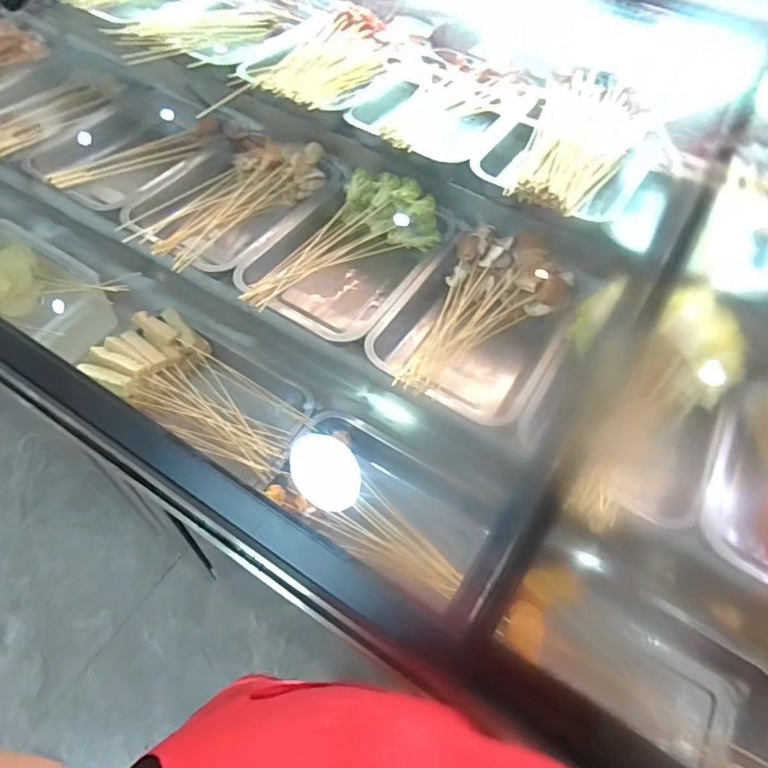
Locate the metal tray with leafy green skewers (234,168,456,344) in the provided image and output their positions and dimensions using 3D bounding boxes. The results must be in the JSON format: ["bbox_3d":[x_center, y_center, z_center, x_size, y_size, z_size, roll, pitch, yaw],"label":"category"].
[{"bbox_3d":[-0.058,-0.176,0.765,0.227,0.149,0.293,26,58,12],"label":"metal tray with leafy green skewers"}]

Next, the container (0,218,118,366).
[{"bbox_3d":[-0.536,-0.142,0.798,0.270,0.083,0.137,28,58,14],"label":"container"}]

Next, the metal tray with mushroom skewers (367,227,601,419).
[{"bbox_3d":[0.122,-0.079,0.715,0.208,0.121,0.296,30,59,15],"label":"metal tray with mushroom skewers"}]

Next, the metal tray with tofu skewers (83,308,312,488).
[{"bbox_3d":[-0.260,0.006,0.730,0.337,0.069,0.160,28,58,13],"label":"metal tray with tofu skewers"}]

